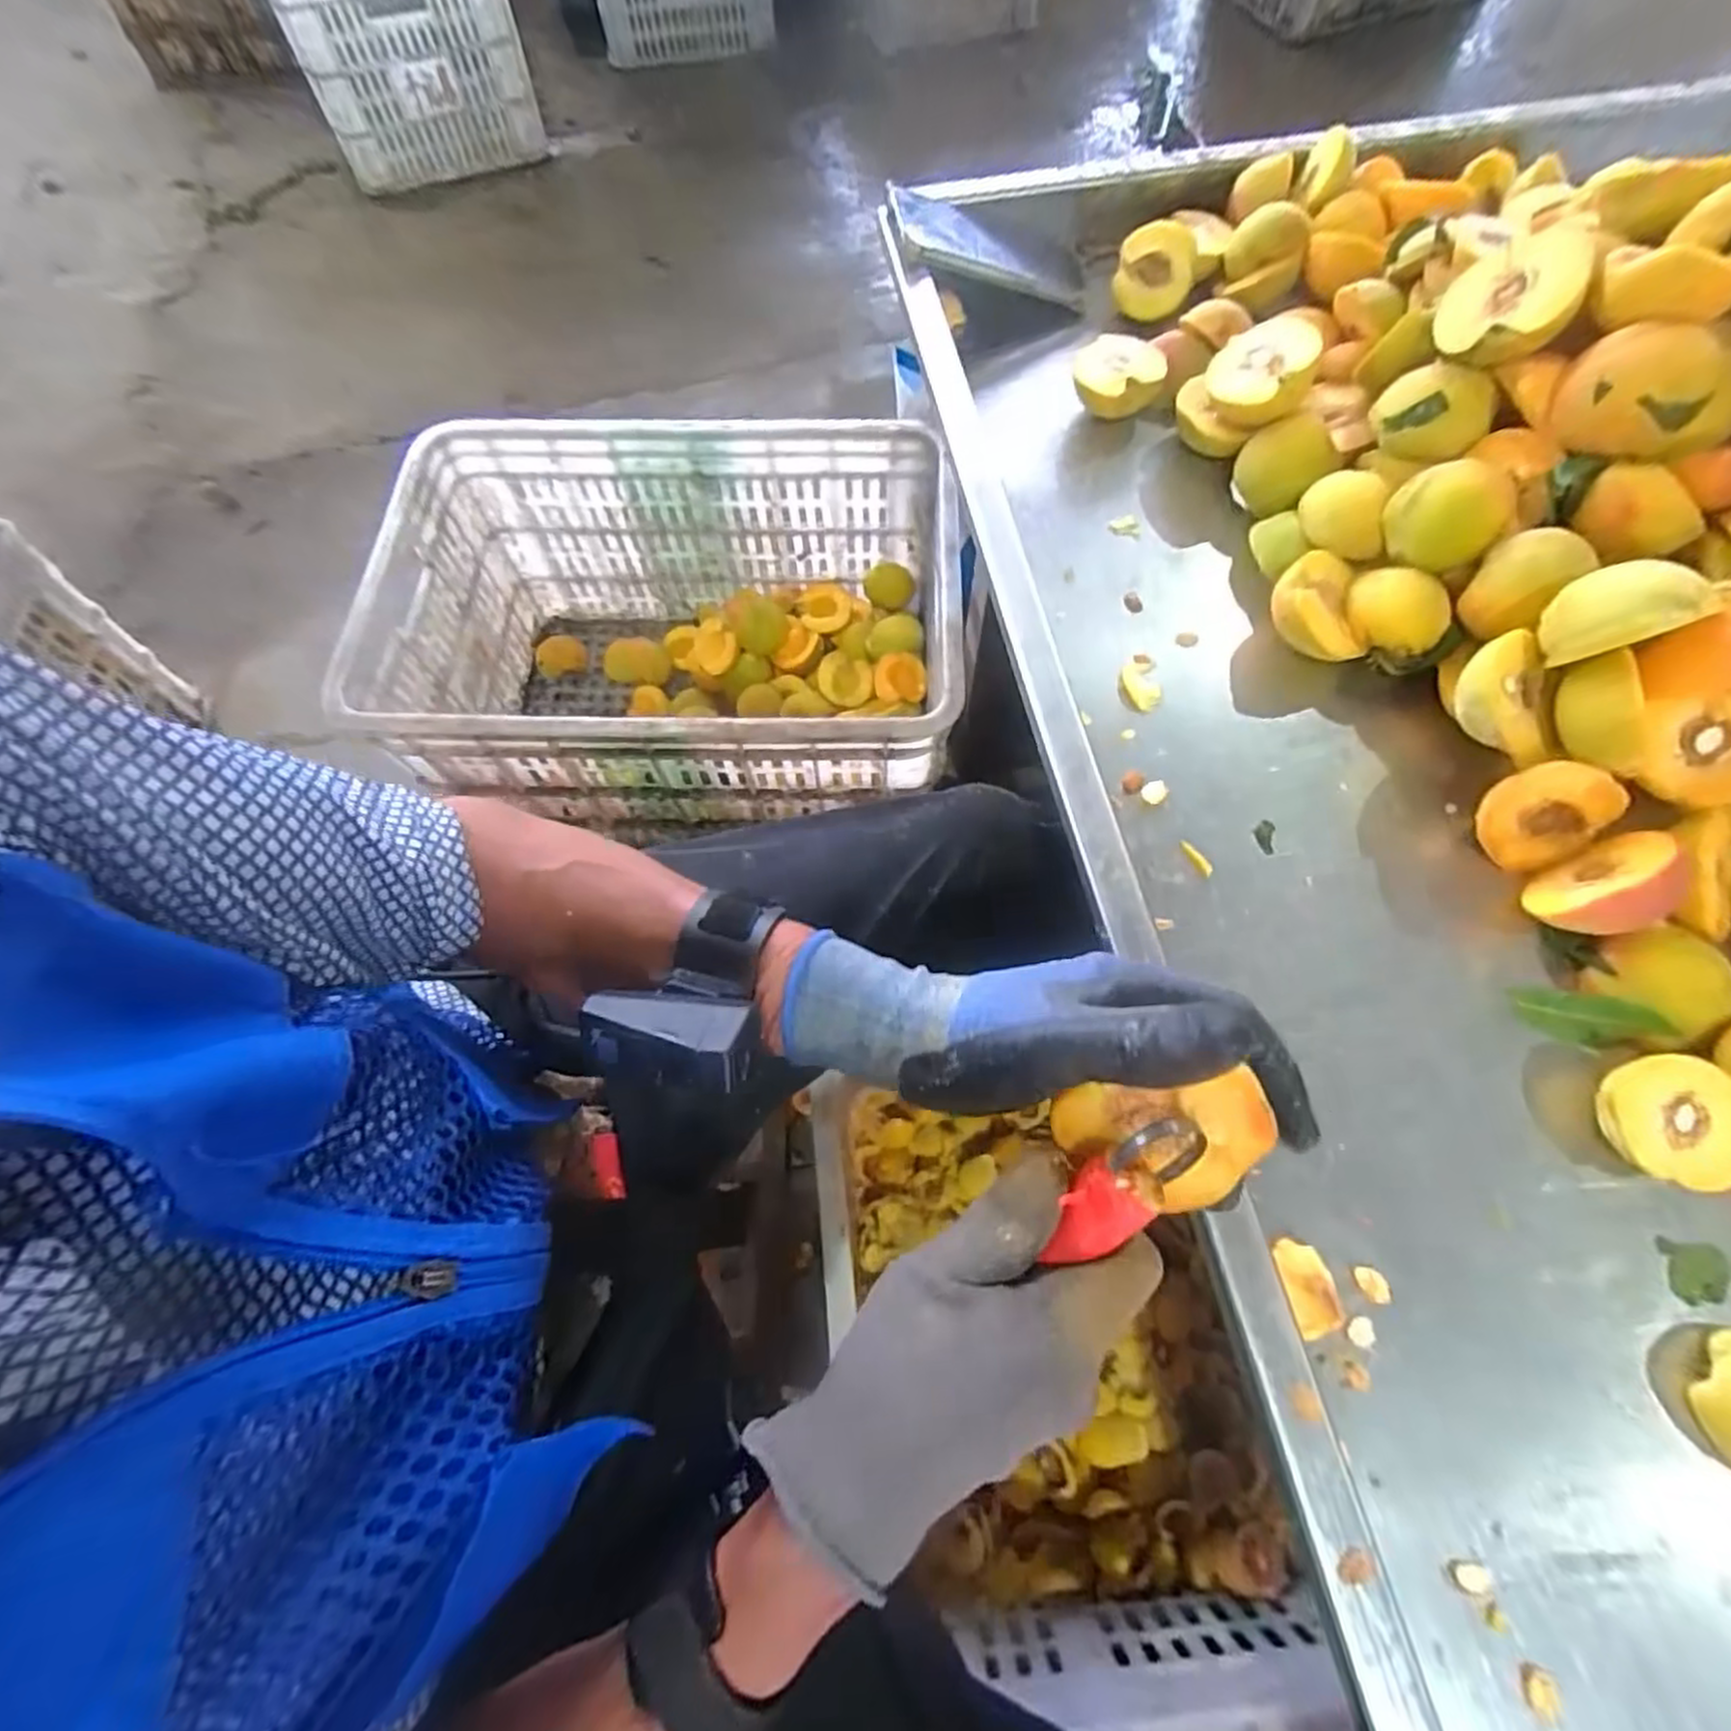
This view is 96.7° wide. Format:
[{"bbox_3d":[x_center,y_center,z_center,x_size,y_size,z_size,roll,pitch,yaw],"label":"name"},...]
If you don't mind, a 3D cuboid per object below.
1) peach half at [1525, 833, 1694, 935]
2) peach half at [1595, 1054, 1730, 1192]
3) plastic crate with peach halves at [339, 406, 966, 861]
[{"bbox_3d":[0.366,0.011,0.377,0.056,0.062,0.042,-24,68,-8],"label":"peach half"},{"bbox_3d":[0.365,0.117,0.350,0.052,0.029,0.055,-1,67,2],"label":"peach half"},{"bbox_3d":[-0.175,-0.219,0.809,0.519,0.273,0.353,0,67,2],"label":"plastic crate with peach halves"}]

